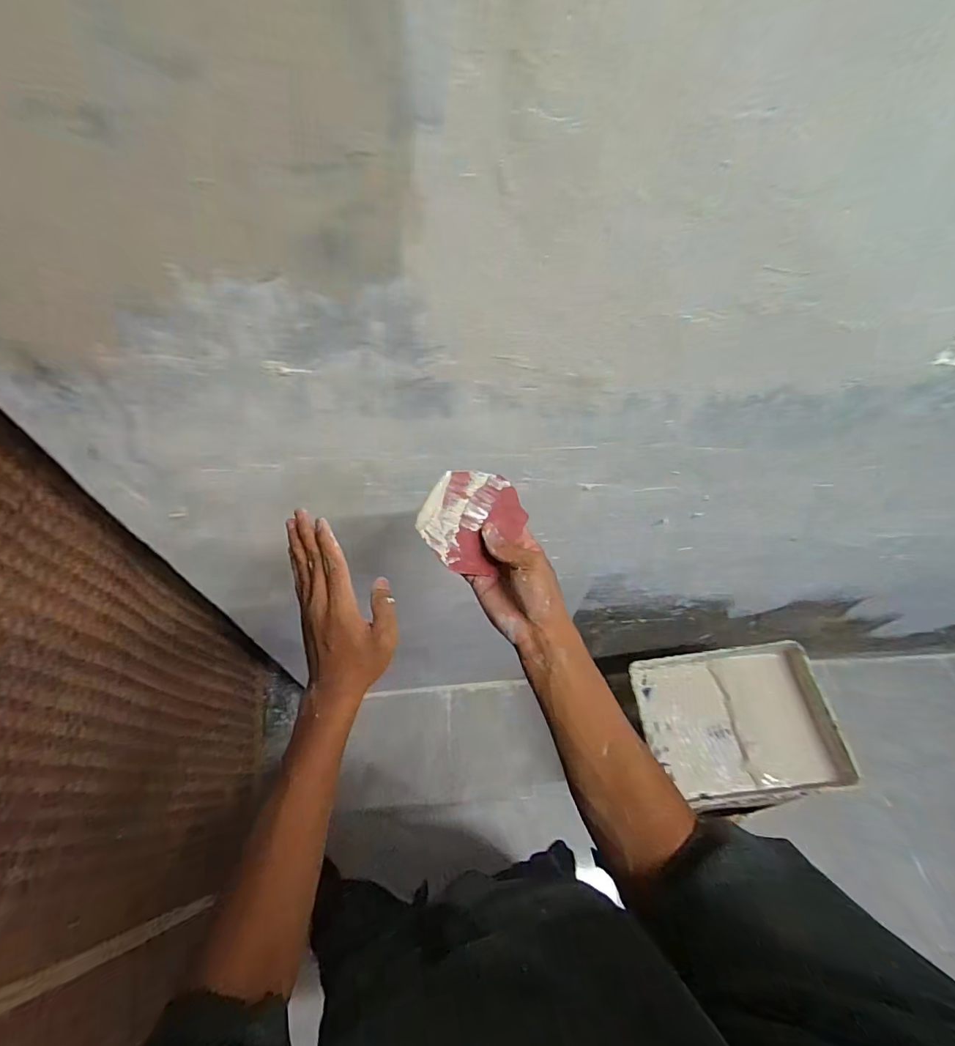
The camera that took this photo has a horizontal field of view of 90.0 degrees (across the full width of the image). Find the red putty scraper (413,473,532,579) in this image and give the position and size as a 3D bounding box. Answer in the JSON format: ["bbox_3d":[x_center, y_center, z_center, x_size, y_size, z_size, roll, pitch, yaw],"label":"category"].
[{"bbox_3d":[-0.005,-0.003,0.455,0.092,0.009,0.096,36,92,-17],"label":"red putty scraper"}]

